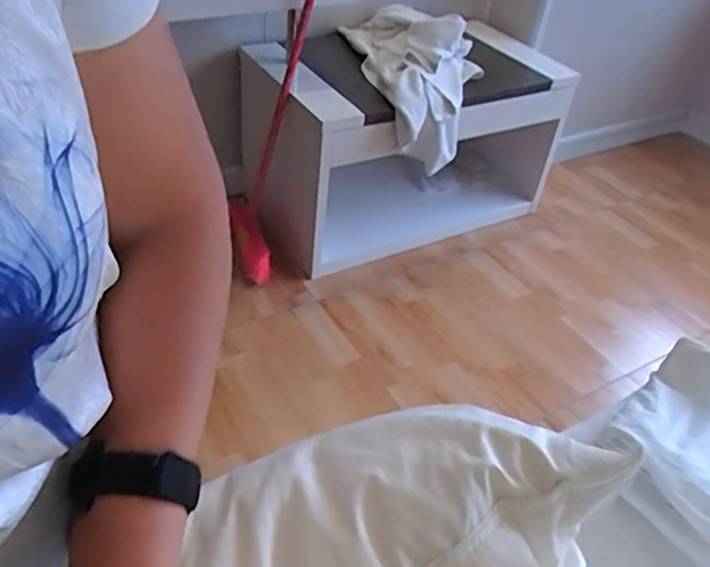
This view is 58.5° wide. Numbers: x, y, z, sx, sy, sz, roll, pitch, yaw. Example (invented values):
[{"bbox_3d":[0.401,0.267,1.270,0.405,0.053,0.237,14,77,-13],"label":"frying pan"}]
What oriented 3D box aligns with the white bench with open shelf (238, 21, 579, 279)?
[{"bbox_3d":[0.151,-0.368,1.852,0.803,0.566,0.424,-15,44,-23],"label":"white bench with open shelf"}]

